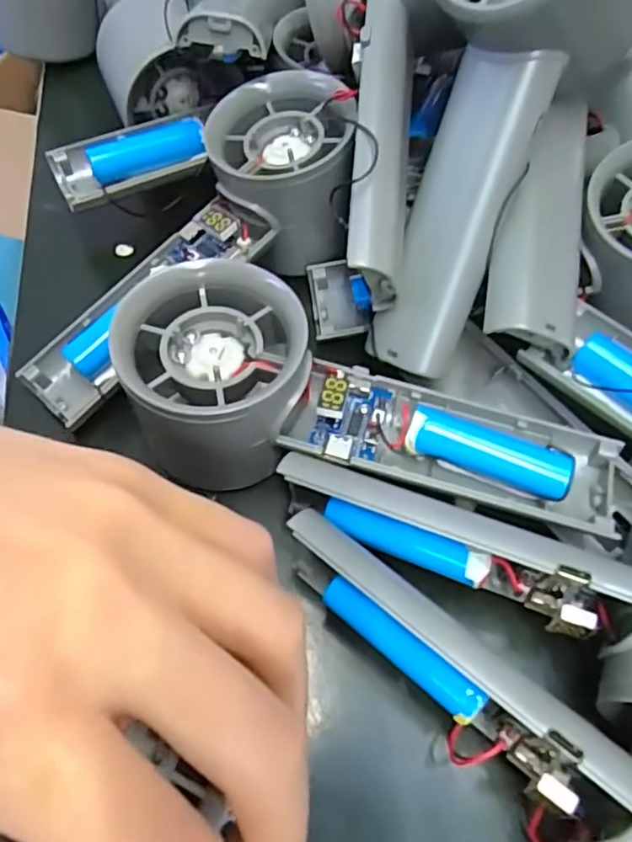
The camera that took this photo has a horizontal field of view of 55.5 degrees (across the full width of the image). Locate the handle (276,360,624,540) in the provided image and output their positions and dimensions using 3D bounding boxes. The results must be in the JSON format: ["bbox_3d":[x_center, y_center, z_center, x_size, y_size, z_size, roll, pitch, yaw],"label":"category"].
[{"bbox_3d":[0.043,0.008,0.187,0.100,0.017,0.034,15,60,7],"label":"handle"}]

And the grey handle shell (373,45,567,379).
[{"bbox_3d":[0.047,-0.067,0.202,0.030,0.011,0.103,20,105,10],"label":"grey handle shell"}]

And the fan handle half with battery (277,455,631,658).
[{"bbox_3d":[0.038,0.036,0.177,0.104,0.034,0.020,23,61,11],"label":"fan handle half with battery"}]

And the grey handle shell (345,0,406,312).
[{"bbox_3d":[0.021,-0.095,0.204,0.019,0.029,0.105,2,82,-1],"label":"grey handle shell"}]

